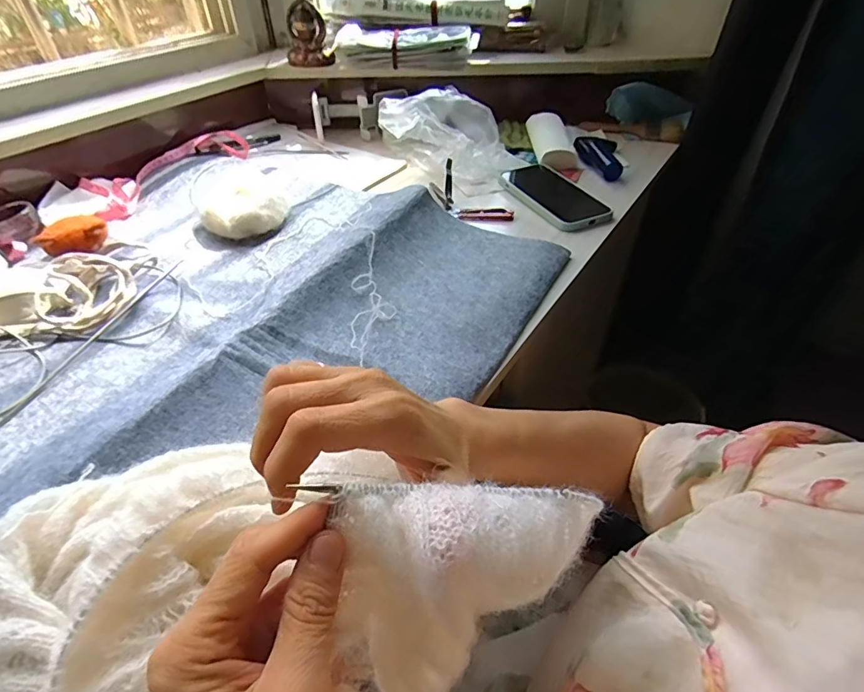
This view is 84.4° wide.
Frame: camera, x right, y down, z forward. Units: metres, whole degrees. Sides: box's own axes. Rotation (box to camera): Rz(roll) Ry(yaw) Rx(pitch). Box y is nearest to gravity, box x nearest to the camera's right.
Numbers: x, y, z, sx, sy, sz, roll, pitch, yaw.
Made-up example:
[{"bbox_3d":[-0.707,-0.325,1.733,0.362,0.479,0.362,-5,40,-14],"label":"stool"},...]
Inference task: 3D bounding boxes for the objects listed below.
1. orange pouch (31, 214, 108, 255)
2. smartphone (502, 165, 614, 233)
[{"bbox_3d":[-0.393,-0.117,0.524,0.034,0.037,0.063,29,50,28],"label":"orange pouch"},{"bbox_3d":[0.161,-0.212,0.653,0.095,0.014,0.195,-20,46,-20],"label":"smartphone"}]

